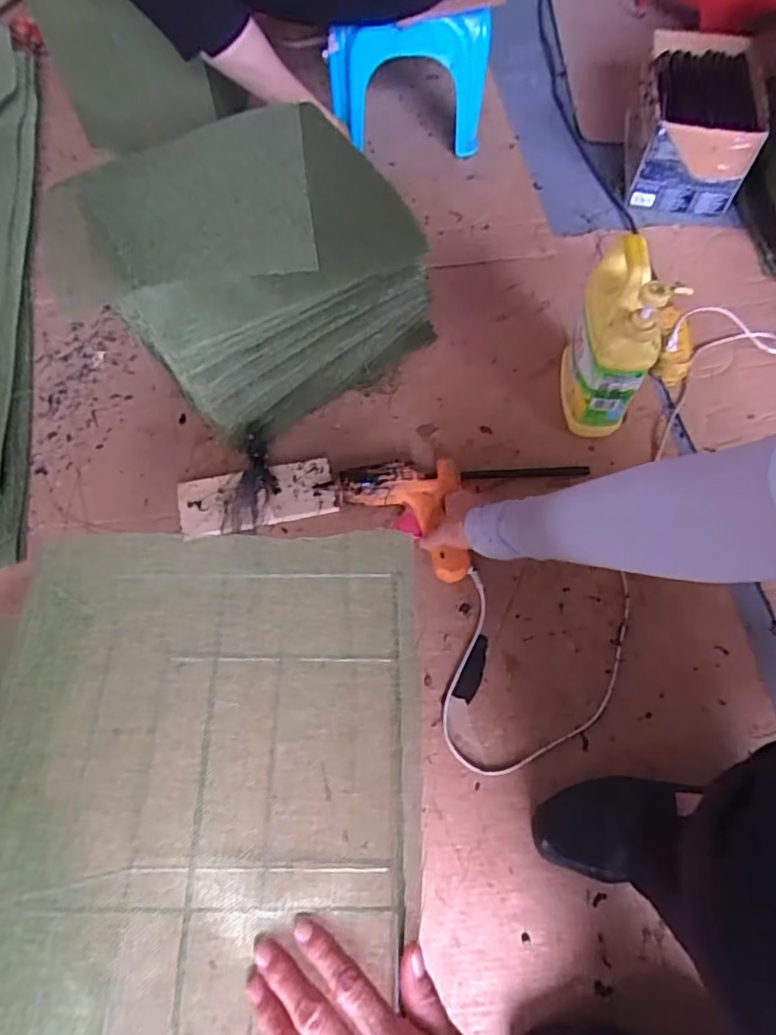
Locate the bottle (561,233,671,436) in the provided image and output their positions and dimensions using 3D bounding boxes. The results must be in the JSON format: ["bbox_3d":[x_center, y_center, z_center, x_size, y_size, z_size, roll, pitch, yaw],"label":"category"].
[{"bbox_3d":[0.272,-0.215,0.709,0.077,0.241,0.140,8,64,5],"label":"bottle"}]

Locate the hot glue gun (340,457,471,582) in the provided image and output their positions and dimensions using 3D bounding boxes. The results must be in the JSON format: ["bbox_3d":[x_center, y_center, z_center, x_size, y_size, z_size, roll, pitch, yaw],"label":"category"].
[{"bbox_3d":[0.019,0.002,0.708,0.150,0.031,0.153,-2,64,0],"label":"hot glue gun"}]

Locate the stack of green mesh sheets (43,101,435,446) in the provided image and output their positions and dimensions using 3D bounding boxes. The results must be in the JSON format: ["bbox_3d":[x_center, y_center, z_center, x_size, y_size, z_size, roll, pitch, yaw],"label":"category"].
[{"bbox_3d":[-0.171,-0.333,0.782,0.360,0.233,0.327,-36,68,-16],"label":"stack of green mesh sheets"}]

